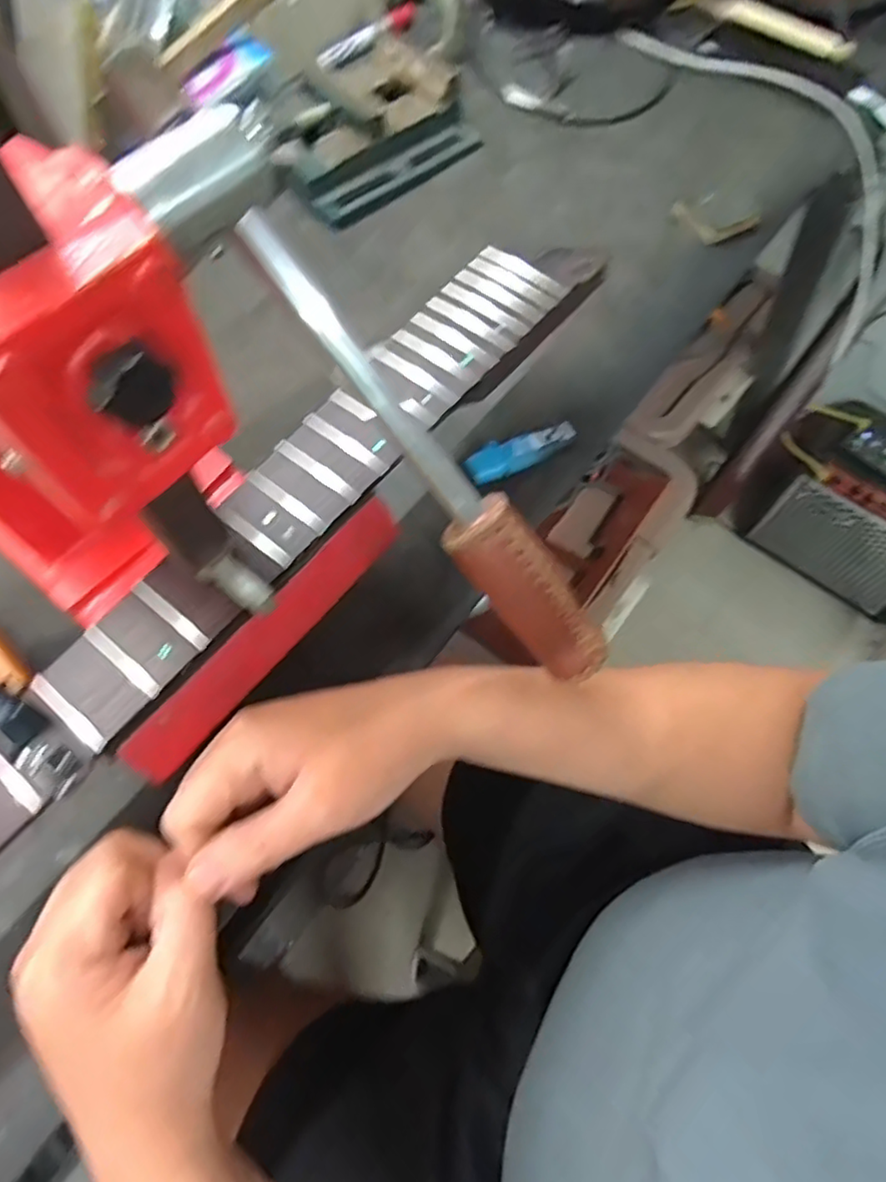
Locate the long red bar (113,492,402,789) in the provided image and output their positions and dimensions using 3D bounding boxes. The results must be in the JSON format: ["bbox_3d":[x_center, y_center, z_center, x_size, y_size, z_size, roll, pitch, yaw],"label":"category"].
[{"bbox_3d":[-0.091,0.019,0.339,0.022,0.029,0.187,35,70,14],"label":"long red bar"}]

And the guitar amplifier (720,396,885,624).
[{"bbox_3d":[0.764,-0.164,1.149,0.361,0.259,0.203,36,70,15],"label":"guitar amplifier"}]

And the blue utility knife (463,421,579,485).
[{"bbox_3d":[0.054,-0.101,0.449,0.082,0.009,0.028,-26,68,-12],"label":"blue utility knife"}]

